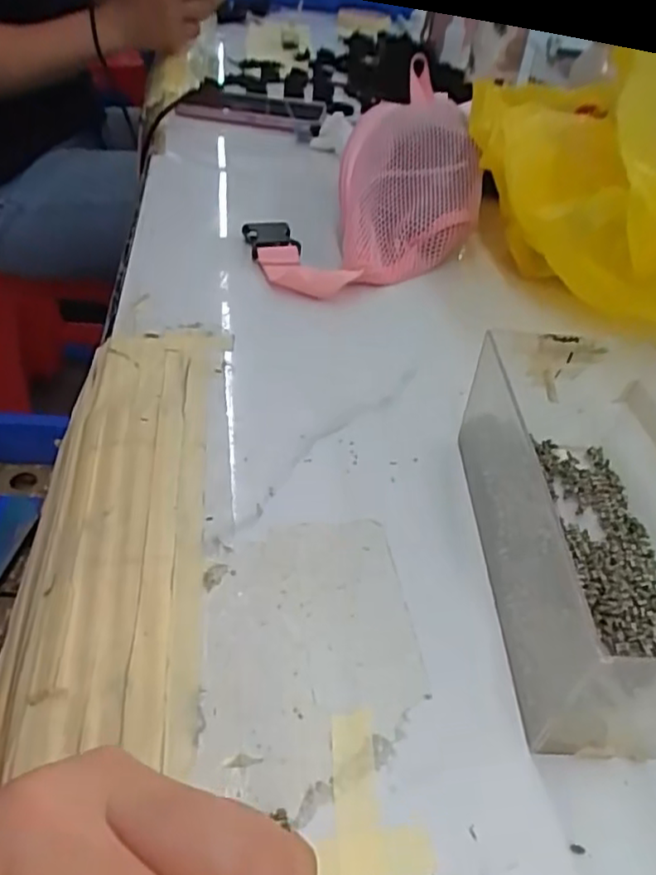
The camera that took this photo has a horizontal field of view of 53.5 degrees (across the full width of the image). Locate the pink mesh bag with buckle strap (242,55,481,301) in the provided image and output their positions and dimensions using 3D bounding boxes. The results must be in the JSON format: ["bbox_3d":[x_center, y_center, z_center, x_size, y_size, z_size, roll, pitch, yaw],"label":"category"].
[{"bbox_3d":[0.037,-0.200,0.503,0.155,0.099,0.221,15,42,8],"label":"pink mesh bag with buckle strap"}]

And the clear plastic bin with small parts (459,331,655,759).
[{"bbox_3d":[0.116,0.034,0.287,0.092,0.068,0.189,5,42,-3],"label":"clear plastic bin with small parts"}]

